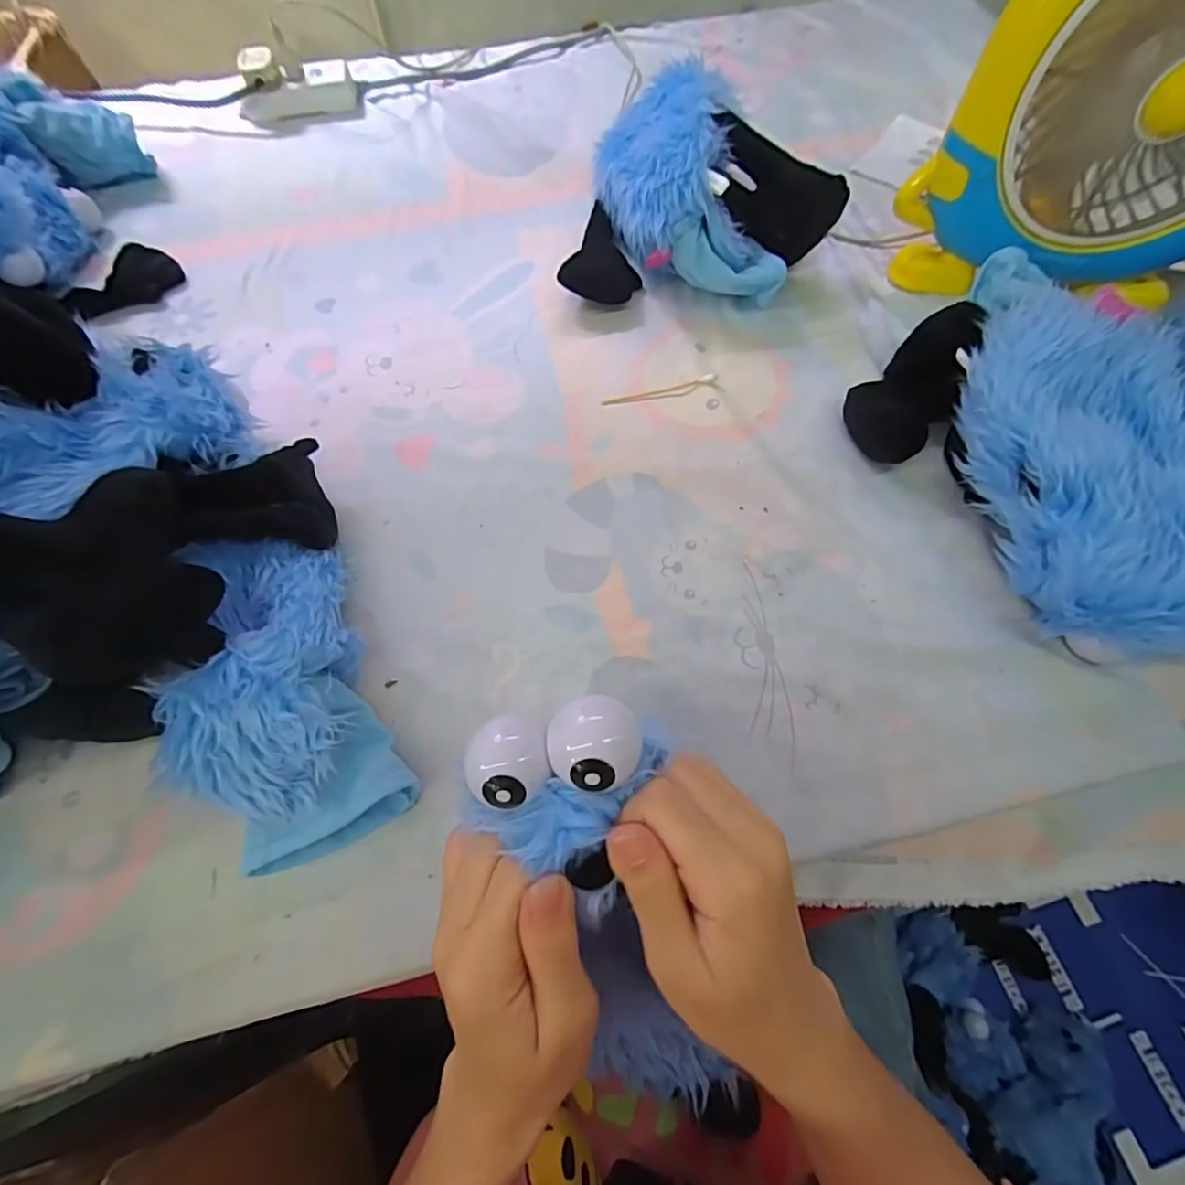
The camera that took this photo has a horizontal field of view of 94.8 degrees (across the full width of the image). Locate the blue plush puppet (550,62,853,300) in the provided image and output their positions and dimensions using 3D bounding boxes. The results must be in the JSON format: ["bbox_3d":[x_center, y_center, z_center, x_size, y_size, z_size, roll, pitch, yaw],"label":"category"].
[{"bbox_3d":[0.092,-0.348,0.469,0.219,0.106,0.191,3,65,2],"label":"blue plush puppet"}]

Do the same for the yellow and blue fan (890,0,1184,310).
[{"bbox_3d":[0.379,-0.339,0.375,0.244,0.245,0.101,0,65,1],"label":"yellow and blue fan"}]

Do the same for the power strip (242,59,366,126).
[{"bbox_3d":[-0.336,-0.574,0.626,0.132,0.031,0.051,-14,66,-6],"label":"power strip"}]

